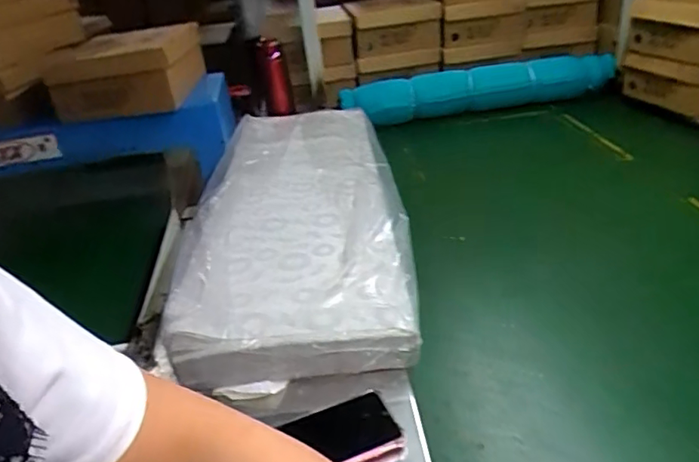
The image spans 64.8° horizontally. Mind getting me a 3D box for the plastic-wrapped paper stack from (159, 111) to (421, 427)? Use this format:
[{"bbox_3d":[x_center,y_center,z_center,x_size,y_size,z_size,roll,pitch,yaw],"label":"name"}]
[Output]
[{"bbox_3d":[-0.096,-0.068,1.044,0.349,0.073,0.911,-7,29,-1],"label":"plastic-wrapped paper stack"}]

